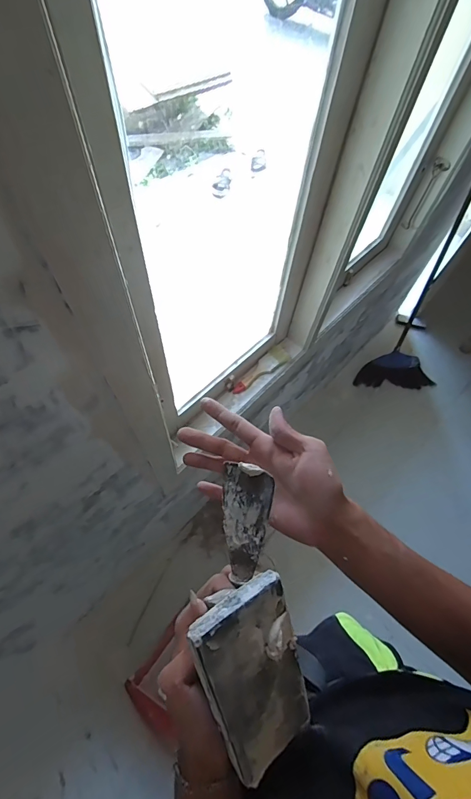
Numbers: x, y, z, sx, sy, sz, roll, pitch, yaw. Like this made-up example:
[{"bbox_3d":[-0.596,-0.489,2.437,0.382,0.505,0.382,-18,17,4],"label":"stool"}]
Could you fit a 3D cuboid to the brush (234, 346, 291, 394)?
[{"bbox_3d":[0.065,-0.080,1.008,0.183,0.021,0.052,-37,71,-19],"label":"brush"}]

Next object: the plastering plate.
[{"bbox_3d":[0.017,0.200,0.269,0.074,0.016,0.126,-21,102,-34],"label":"plastering plate"}]

